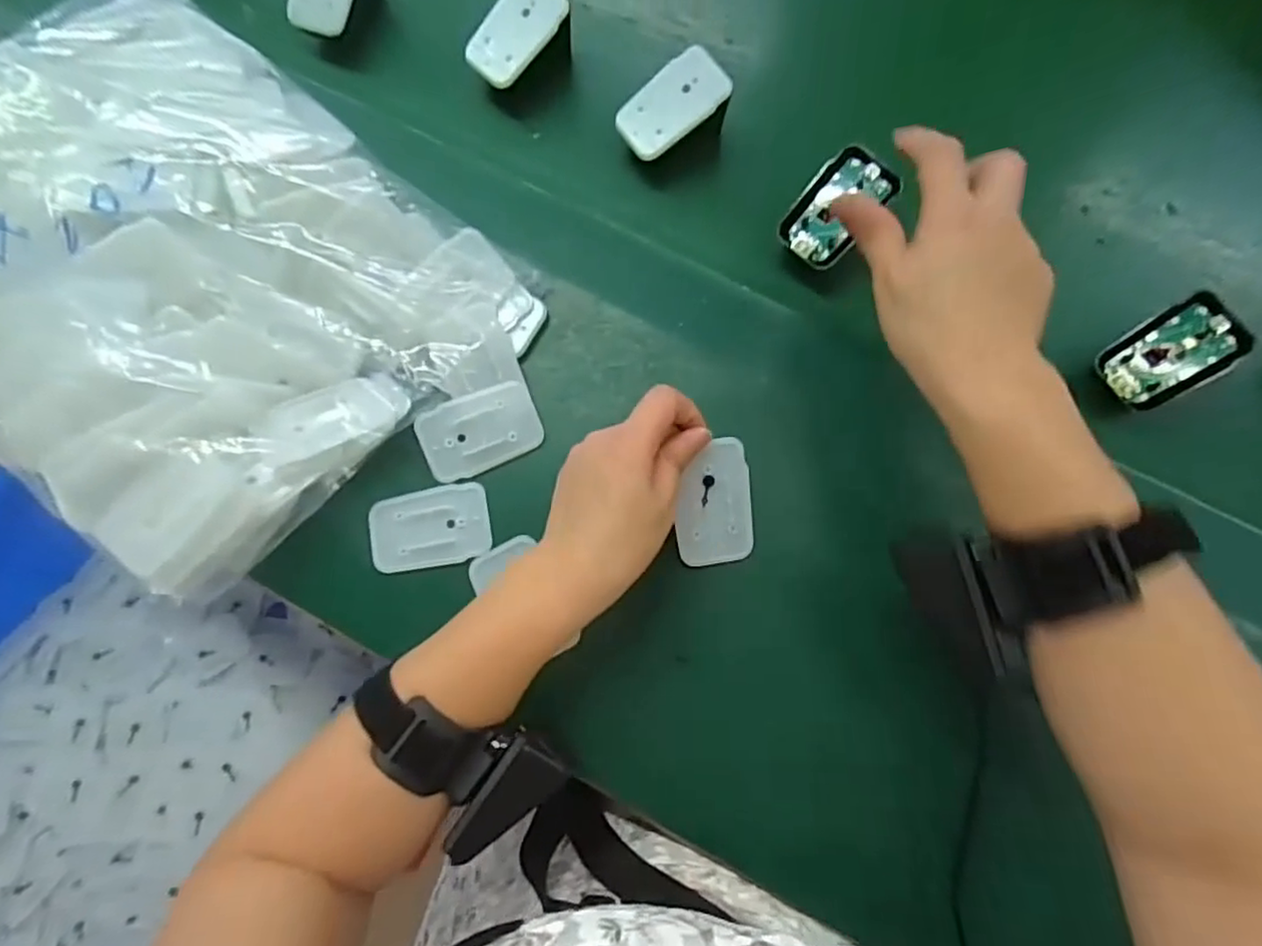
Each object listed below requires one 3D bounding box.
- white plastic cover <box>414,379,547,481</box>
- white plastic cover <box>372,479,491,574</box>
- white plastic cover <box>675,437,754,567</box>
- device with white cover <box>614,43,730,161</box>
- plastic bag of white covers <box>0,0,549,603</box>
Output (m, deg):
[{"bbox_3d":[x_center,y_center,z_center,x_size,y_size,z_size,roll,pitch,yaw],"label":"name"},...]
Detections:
[{"bbox_3d":[-0.089,-0.025,0.380,0.068,0.008,0.042,-21,80,-5],"label":"white plastic cover"},{"bbox_3d":[-0.117,0.032,0.375,0.068,0.008,0.044,-9,79,-3],"label":"white plastic cover"},{"bbox_3d":[0.047,0.017,0.362,0.043,0.004,0.069,-6,96,-7],"label":"white plastic cover"},{"bbox_3d":[0.025,-0.227,0.414,0.066,0.051,0.042,-33,81,-7],"label":"device with white cover"},{"bbox_3d":[-0.255,-0.109,0.366,0.326,0.076,0.263,39,80,7],"label":"plastic bag of white covers"}]

